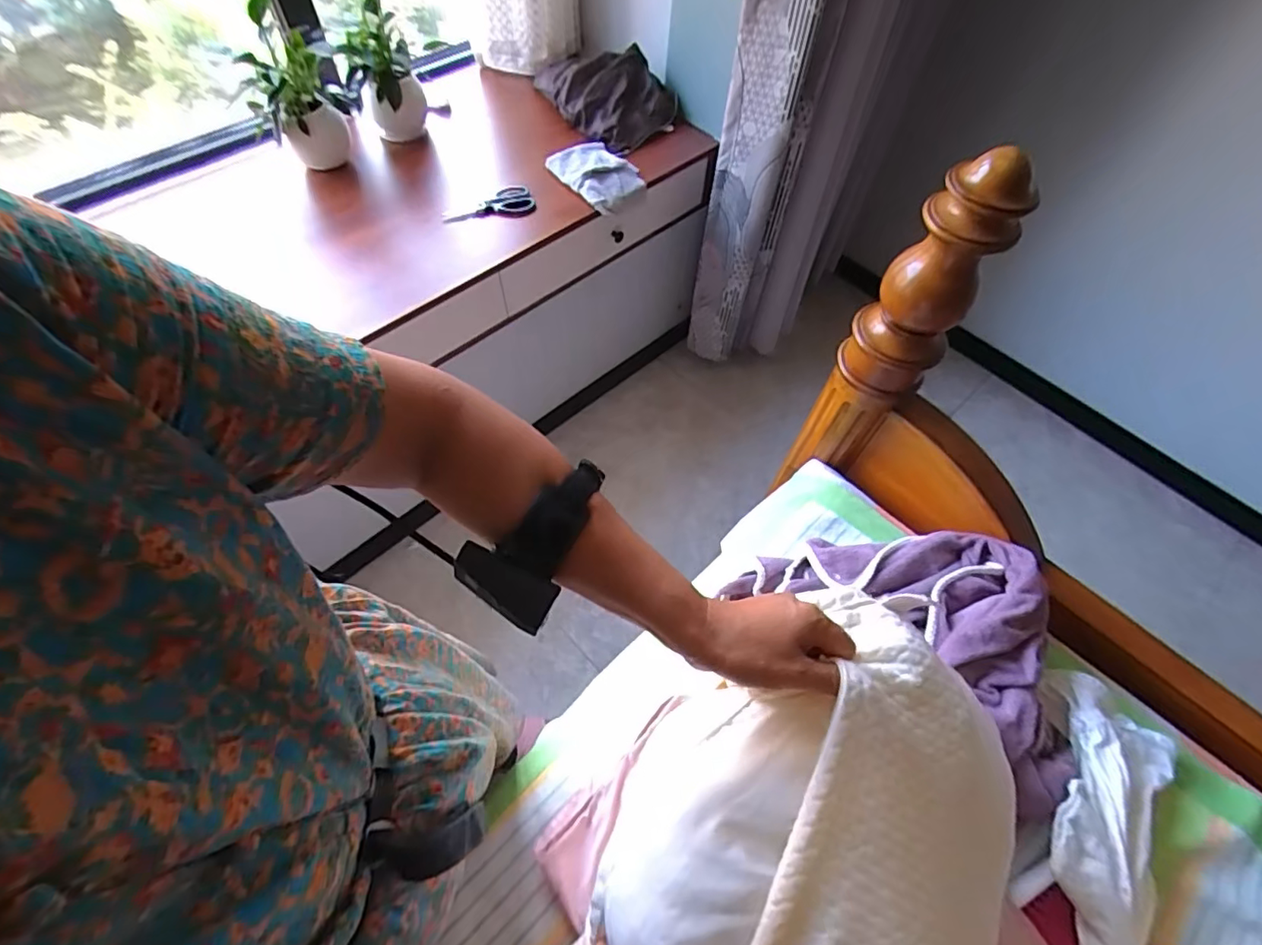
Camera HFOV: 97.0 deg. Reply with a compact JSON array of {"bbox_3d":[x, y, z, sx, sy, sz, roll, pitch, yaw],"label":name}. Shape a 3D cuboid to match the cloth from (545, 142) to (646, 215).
[{"bbox_3d":[-0.074,-0.676,1.235,0.198,0.042,0.164,41,66,19],"label":"cloth"}]

